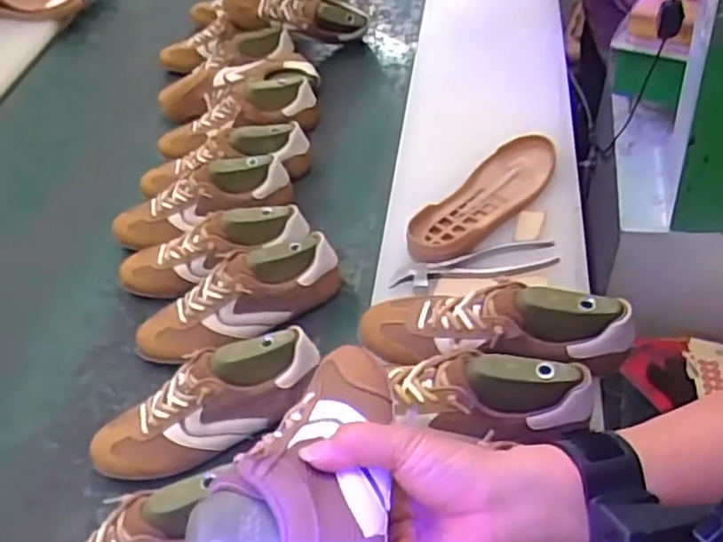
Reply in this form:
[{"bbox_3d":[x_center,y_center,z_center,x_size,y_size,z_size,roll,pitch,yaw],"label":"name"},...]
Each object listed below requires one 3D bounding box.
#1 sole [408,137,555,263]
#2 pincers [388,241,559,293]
[{"bbox_3d":[0.154,-0.094,0.855,0.095,0.031,0.256,30,55,31],"label":"sole"},{"bbox_3d":[0.130,-0.005,0.790,0.185,0.020,0.050,-8,45,-3],"label":"pincers"}]

